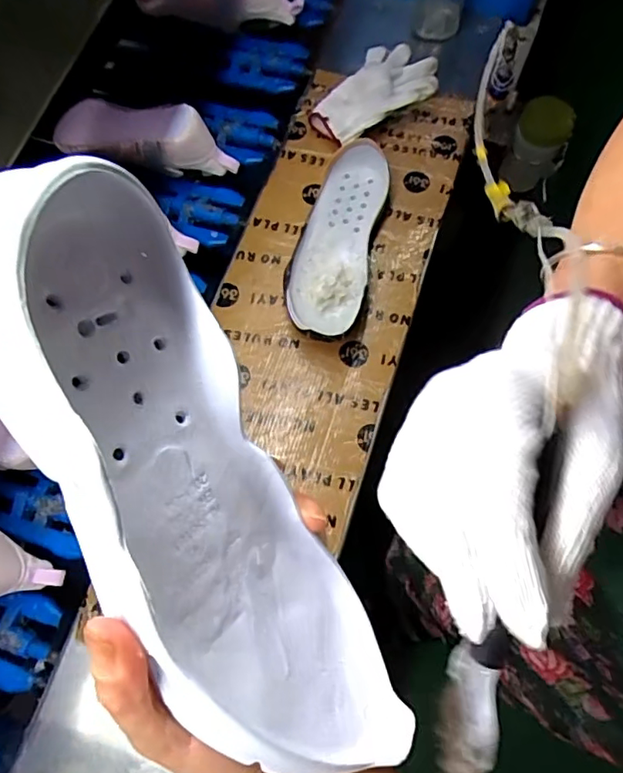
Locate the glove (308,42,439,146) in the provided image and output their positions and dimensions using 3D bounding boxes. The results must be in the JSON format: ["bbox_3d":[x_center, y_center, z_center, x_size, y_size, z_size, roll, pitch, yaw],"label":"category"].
[{"bbox_3d":[0.090,-0.371,0.700,0.102,0.031,0.176,40,72,20],"label":"glove"}]

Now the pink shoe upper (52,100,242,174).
[{"bbox_3d":[-0.210,-0.316,0.705,0.225,0.088,0.070,10,72,4],"label":"pink shoe upper"}]

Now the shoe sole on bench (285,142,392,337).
[{"bbox_3d":[0.030,-0.168,0.654,0.086,0.057,0.245,12,72,4],"label":"shoe sole on bench"}]

